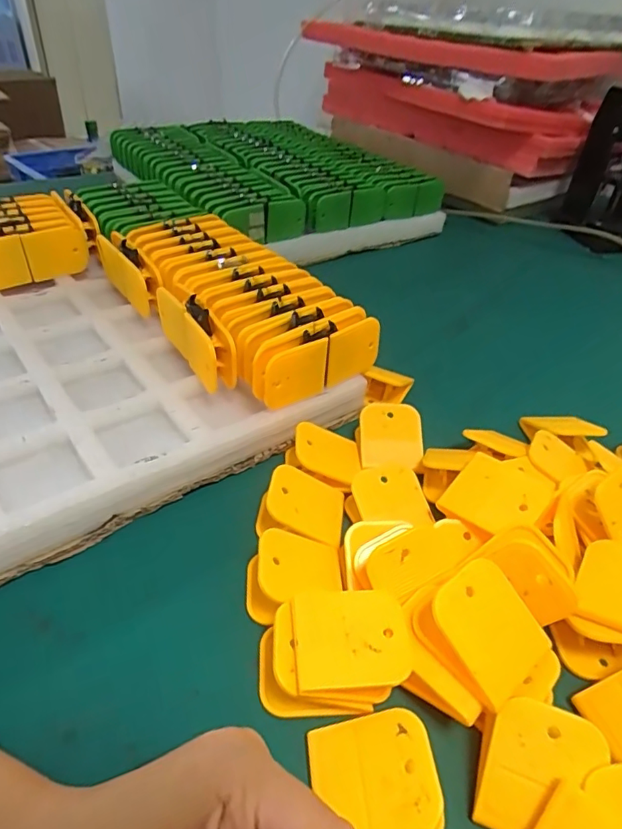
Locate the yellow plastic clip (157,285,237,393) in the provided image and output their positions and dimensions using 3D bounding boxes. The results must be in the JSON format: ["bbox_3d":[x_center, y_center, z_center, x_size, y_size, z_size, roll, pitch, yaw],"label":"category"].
[{"bbox_3d":[-0.096,-0.065,0.420,0.029,0.054,0.103,-19,44,-26],"label":"yellow plastic clip"}]

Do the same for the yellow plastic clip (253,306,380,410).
[{"bbox_3d":[0.005,-0.042,0.403,0.108,0.053,0.027,-24,47,-30],"label":"yellow plastic clip"}]

